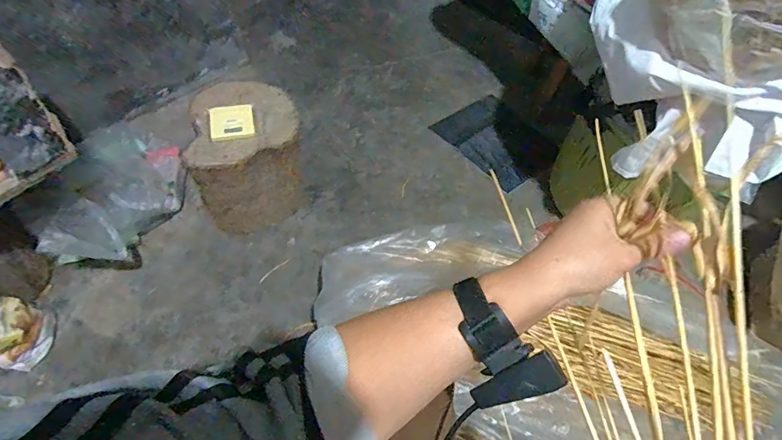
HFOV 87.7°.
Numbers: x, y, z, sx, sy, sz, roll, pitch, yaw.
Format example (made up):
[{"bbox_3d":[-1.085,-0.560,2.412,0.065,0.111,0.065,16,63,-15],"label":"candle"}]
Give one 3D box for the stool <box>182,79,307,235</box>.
[{"bbox_3d":[-0.289,-0.122,0.867,0.190,0.263,0.188,-7,57,-9],"label":"stool"}]

